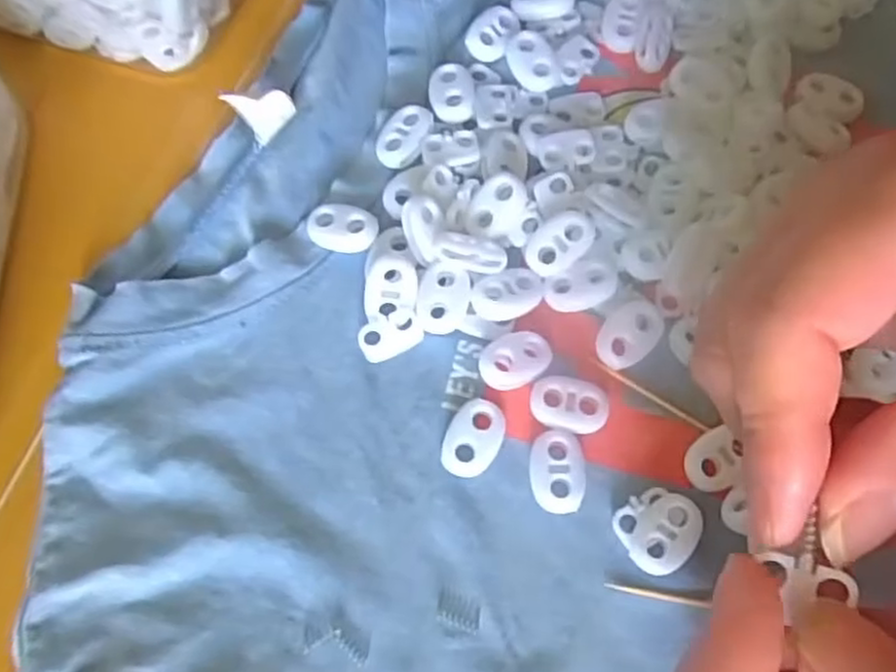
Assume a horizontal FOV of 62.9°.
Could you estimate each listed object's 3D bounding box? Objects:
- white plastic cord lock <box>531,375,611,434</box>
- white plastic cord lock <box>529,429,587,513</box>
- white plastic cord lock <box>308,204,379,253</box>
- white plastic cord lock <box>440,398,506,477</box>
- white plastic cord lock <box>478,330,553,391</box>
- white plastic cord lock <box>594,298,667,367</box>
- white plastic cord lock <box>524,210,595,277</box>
[{"bbox_3d":[0.034,0.020,0.207,0.021,0.004,0.014,13,70,5],"label":"white plastic cord lock"},{"bbox_3d":[0.030,0.037,0.202,0.015,0.005,0.022,1,69,1],"label":"white plastic cord lock"},{"bbox_3d":[-0.033,-0.034,0.228,0.022,0.005,0.014,13,70,6],"label":"white plastic cord lock"},{"bbox_3d":[0.007,0.029,0.206,0.015,0.005,0.023,22,71,9],"label":"white plastic cord lock"},{"bbox_3d":[0.019,0.007,0.211,0.021,0.005,0.015,-29,71,-10],"label":"white plastic cord lock"},{"bbox_3d":[0.053,-0.001,0.214,0.022,0.005,0.015,-41,74,-14],"label":"white plastic cord lock"},{"bbox_3d":[0.033,-0.029,0.219,0.021,0.007,0.015,-33,72,-11],"label":"white plastic cord lock"}]

